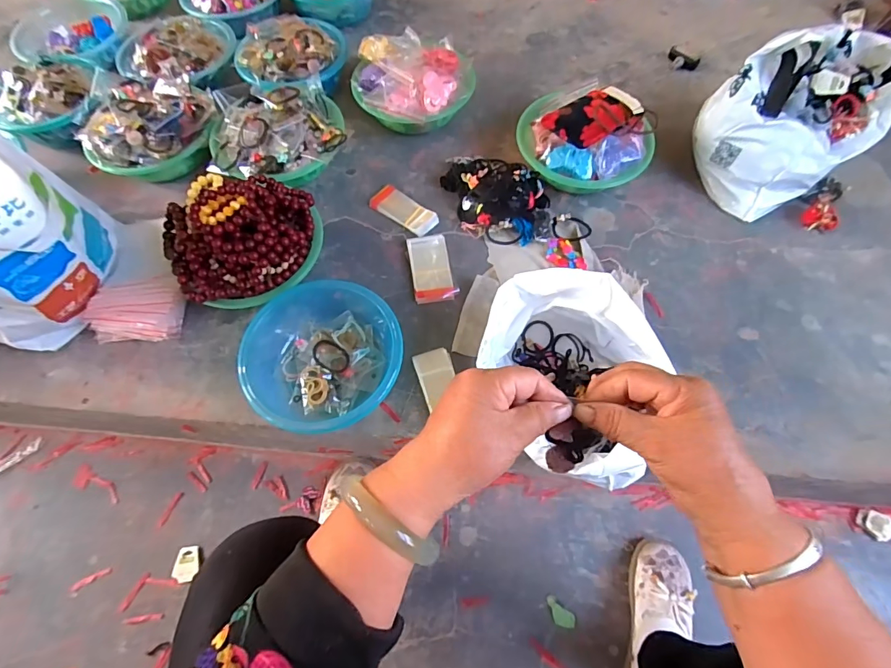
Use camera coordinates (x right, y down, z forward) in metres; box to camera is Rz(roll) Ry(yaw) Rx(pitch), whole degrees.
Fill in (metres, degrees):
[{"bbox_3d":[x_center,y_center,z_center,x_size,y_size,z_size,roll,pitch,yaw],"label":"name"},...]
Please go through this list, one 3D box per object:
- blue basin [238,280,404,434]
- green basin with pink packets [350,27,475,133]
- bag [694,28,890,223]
[{"bbox_3d":[-0.170,0.027,0.651,0.216,0.078,0.221,0,64,1],"label":"blue basin"},{"bbox_3d":[-0.062,-0.493,0.873,0.226,0.111,0.223,0,64,1],"label":"green basin with pink packets"},{"bbox_3d":[0.631,-0.375,0.764,0.319,0.200,0.193,-22,66,-10],"label":"bag"}]

